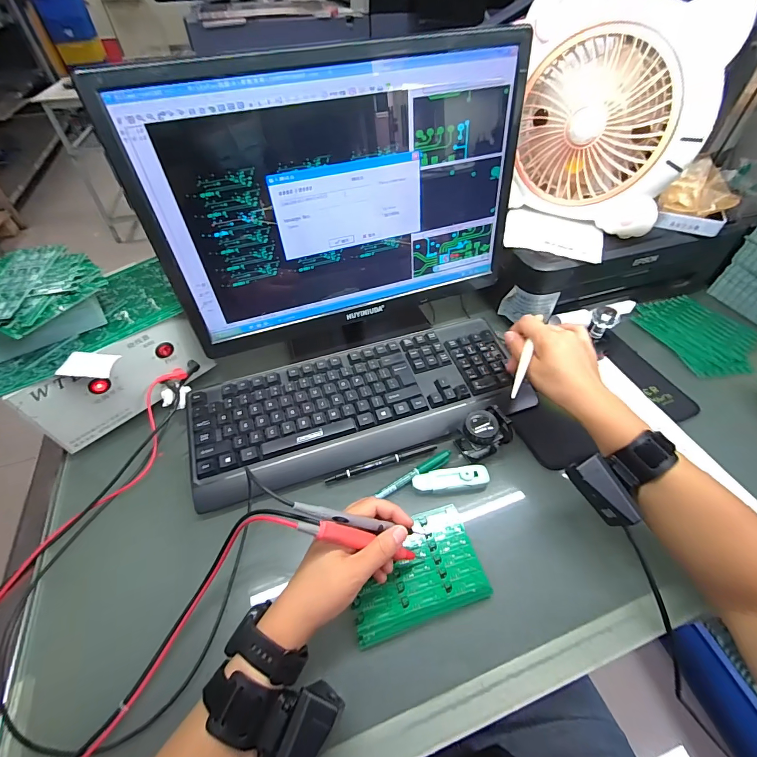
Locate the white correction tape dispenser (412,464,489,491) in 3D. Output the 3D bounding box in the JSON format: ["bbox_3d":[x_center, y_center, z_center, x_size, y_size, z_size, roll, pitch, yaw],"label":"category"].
[{"bbox_3d":[0.084,0.117,0.428,0.087,0.017,0.025,-6,49,-4],"label":"white correction tape dispenser"}]

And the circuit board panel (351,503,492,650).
[{"bbox_3d":[0.035,0.190,0.371,0.133,0.007,0.091,-15,51,-12],"label":"circuit board panel"}]

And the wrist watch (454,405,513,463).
[{"bbox_3d":[0.127,0.064,0.445,0.059,0.049,0.043,-17,51,-13],"label":"wrist watch"}]

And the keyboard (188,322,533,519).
[{"bbox_3d":[-0.017,0.030,0.489,0.435,0.040,0.168,-14,51,-11],"label":"keyboard"}]

